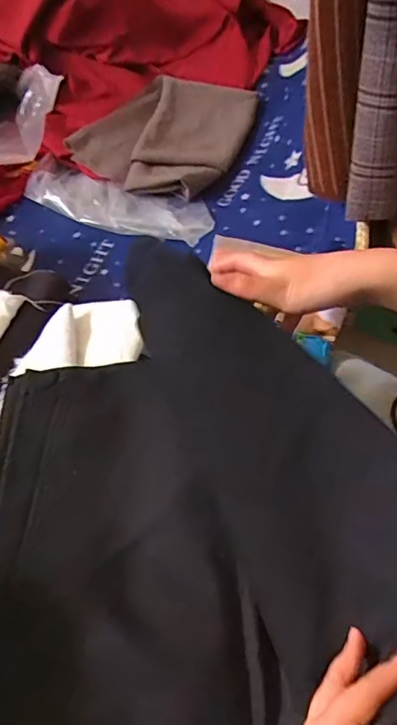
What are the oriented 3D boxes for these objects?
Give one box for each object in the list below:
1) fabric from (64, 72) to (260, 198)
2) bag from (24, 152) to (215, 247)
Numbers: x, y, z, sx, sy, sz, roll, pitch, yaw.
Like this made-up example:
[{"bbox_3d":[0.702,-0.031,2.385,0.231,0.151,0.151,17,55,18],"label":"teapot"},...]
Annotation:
[{"bbox_3d":[-0.042,-0.398,0.851,0.232,0.061,0.306,24,57,21],"label":"fabric"},{"bbox_3d":[-0.135,-0.254,0.787,0.332,0.029,0.097,19,55,18],"label":"bag"}]

